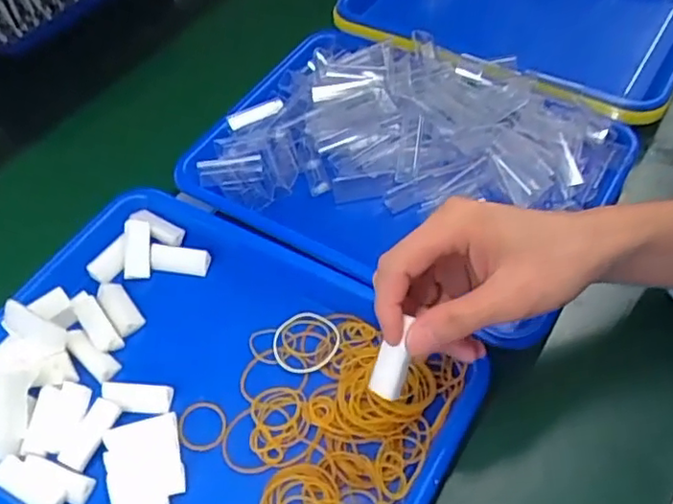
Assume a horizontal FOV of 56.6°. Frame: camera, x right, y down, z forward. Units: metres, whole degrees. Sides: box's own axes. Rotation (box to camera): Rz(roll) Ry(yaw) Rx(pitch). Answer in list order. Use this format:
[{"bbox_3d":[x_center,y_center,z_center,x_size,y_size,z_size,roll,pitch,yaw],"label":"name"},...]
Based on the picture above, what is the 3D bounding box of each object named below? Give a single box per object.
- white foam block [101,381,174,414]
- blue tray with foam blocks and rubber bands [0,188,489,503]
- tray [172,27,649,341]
[{"bbox_3d":[-0.135,0.098,0.425,0.046,0.015,0.019,2,53,6],"label":"white foam block"},{"bbox_3d":[-0.092,0.095,0.418,0.324,0.045,0.246,23,58,21],"label":"blue tray with foam blocks and rubber bands"},{"bbox_3d":[0.055,-0.083,0.519,0.318,0.060,0.243,26,59,23],"label":"tray"}]

